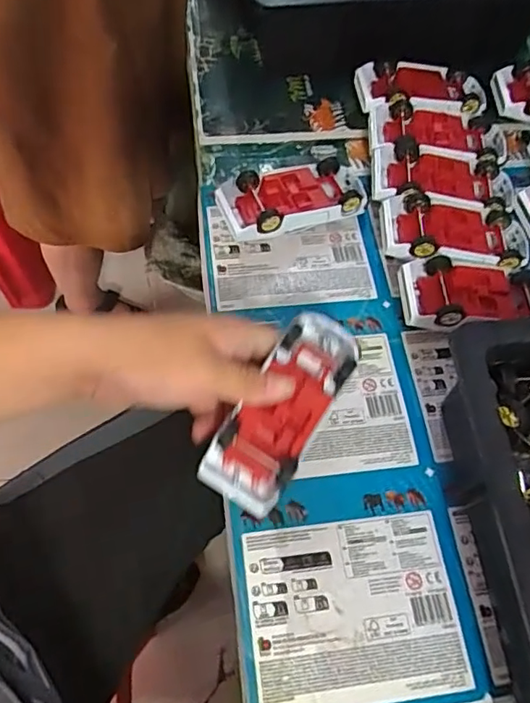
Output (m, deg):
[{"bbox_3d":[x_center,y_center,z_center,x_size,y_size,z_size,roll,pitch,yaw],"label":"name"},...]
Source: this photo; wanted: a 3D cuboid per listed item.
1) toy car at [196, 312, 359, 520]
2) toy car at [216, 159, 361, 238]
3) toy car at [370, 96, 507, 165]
[{"bbox_3d":[0.012,0.039,0.369,0.051,0.031,0.135,31,81,12],"label":"toy car"},{"bbox_3d":[0.023,-0.130,0.486,0.126,0.041,0.059,-18,66,-11],"label":"toy car"},{"bbox_3d":[0.164,-0.205,0.533,0.128,0.037,0.066,4,63,0],"label":"toy car"}]

